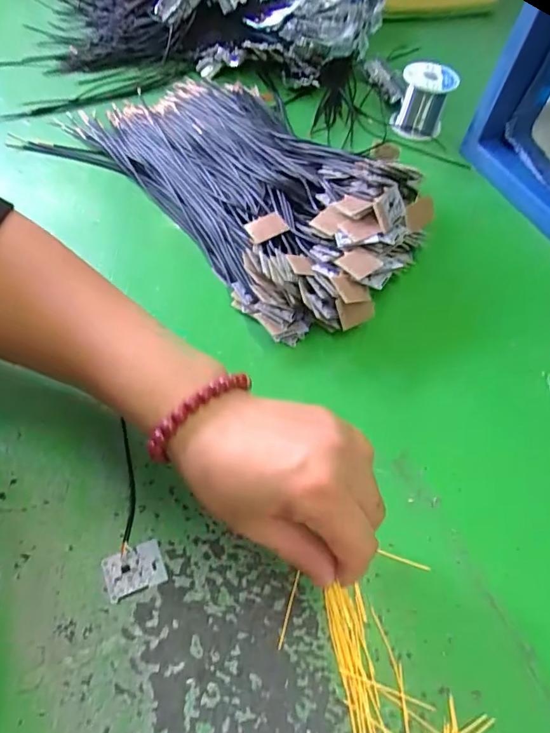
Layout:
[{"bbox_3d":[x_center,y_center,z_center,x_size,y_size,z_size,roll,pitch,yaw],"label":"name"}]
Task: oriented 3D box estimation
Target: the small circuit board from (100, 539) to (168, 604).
[{"bbox_3d":[-0.081,0.117,0.268,0.032,0.004,0.025,-18,59,-16],"label":"small circuit board"}]

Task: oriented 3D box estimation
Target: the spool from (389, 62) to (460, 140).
[{"bbox_3d":[0.172,-0.307,0.544,0.056,0.064,0.056,2,56,-3],"label":"spool"}]

